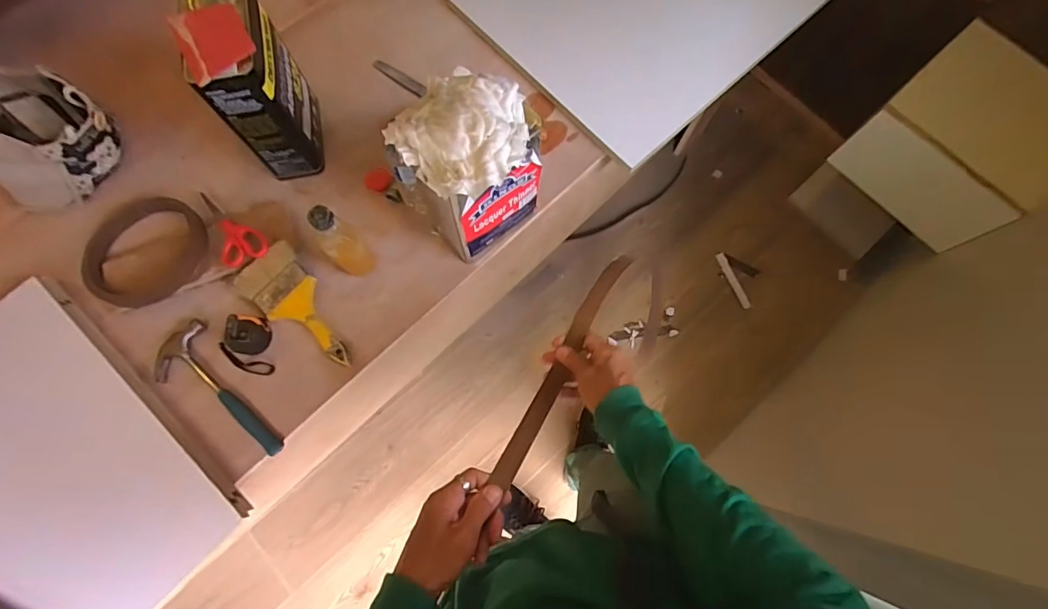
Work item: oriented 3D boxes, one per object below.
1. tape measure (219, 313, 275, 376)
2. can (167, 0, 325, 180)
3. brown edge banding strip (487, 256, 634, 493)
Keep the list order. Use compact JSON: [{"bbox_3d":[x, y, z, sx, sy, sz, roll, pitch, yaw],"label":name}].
[{"bbox_3d":[-0.421,0.058,0.736,0.076,0.031,0.085,9,76,1],"label":"tape measure"},{"bbox_3d":[-0.400,-0.324,0.736,0.095,0.257,0.158,-12,76,-4],"label":"can"},{"bbox_3d":[0.046,0.064,0.551,0.024,0.044,0.302,29,68,6],"label":"brown edge banding strip"}]

